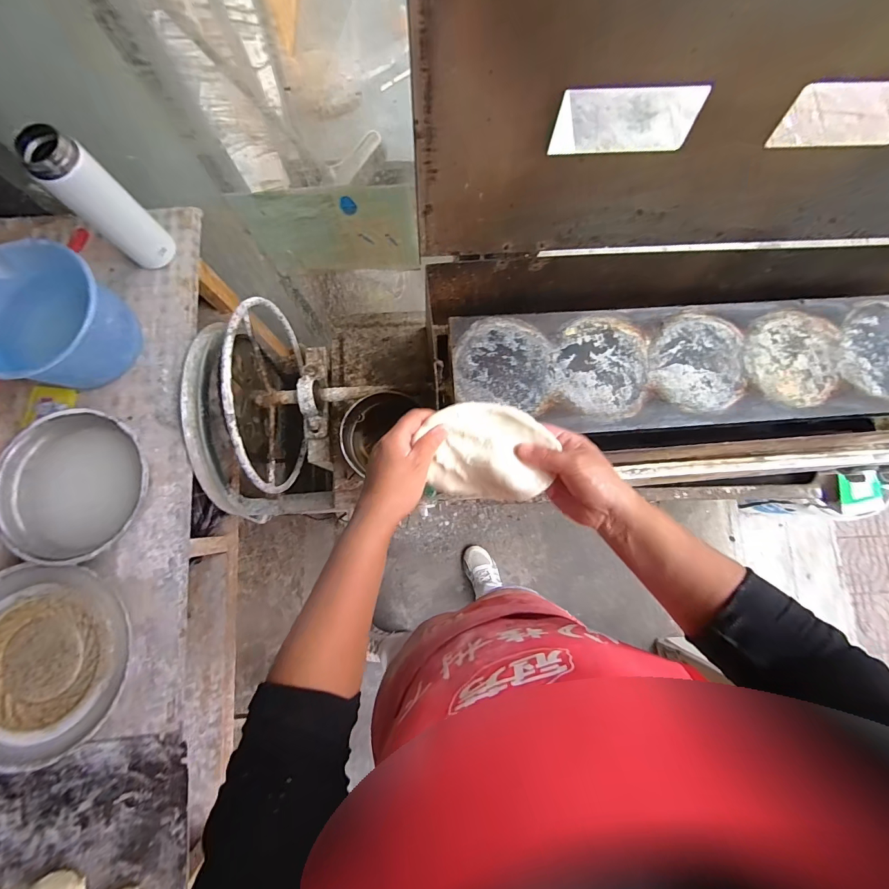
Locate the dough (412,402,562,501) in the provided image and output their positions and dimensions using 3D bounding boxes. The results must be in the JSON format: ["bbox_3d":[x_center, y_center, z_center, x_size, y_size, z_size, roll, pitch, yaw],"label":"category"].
[{"bbox_3d":[0.043,0.008,0.402,0.130,0.047,0.090,8,77,0],"label":"dough"}]

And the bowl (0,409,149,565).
[{"bbox_3d":[-0.481,0.049,0.499,0.182,0.055,0.182,0,79,-1],"label":"bowl"}]

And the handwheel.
[{"bbox_3d":[-0.261,-0.073,0.592,0.068,0.281,0.295,-7,78,-3],"label":"handwheel"}]

